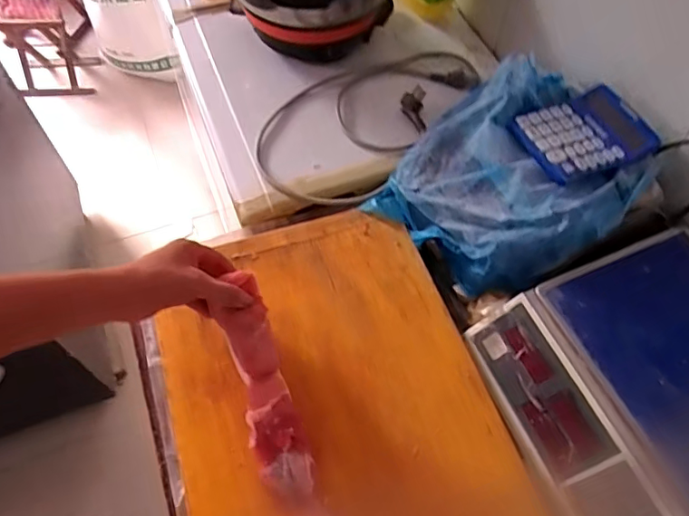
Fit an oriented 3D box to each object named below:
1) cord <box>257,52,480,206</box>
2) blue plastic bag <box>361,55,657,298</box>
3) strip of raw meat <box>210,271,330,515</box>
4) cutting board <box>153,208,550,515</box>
[{"bbox_3d":[0.034,-0.243,0.860,0.236,0.034,0.404,30,62,17],"label":"cord"},{"bbox_3d":[0.225,-0.112,0.706,0.279,0.151,0.262,-37,65,-21],"label":"blue plastic bag"},{"bbox_3d":[-0.076,0.178,0.575,0.055,0.025,0.324,-17,78,-11],"label":"strip of raw meat"},{"bbox_3d":[-0.010,0.197,0.591,0.369,0.041,0.578,-16,59,-10],"label":"cutting board"}]

